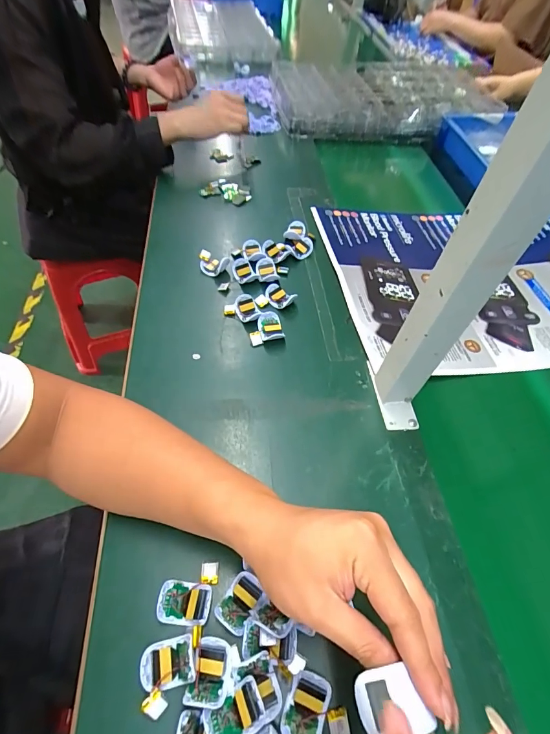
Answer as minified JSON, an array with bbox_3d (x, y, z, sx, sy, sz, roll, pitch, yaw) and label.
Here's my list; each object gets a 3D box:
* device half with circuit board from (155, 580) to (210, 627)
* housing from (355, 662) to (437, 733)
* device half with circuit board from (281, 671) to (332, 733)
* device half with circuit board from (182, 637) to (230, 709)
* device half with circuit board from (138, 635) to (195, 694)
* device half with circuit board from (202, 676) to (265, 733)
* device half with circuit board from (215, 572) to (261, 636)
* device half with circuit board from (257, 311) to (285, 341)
[{"bbox_3d":[-0.074,0.195,0.310,0.040,0.016,0.030,4,54,-1],"label":"device half with circuit board"},{"bbox_3d":[0.064,0.182,0.202,0.036,0.010,0.029,-7,55,-9],"label":"housing"},{"bbox_3d":[0.024,0.251,0.273,0.029,0.014,0.040,22,55,11],"label":"device half with circuit board"},{"bbox_3d":[-0.049,0.227,0.279,0.030,0.012,0.040,8,54,1],"label":"device half with circuit board"},{"bbox_3d":[-0.082,0.227,0.285,0.040,0.016,0.030,-8,55,-10],"label":"device half with circuit board"},{"bbox_3d":[-0.029,0.249,0.267,0.043,0.012,0.026,-25,60,-21],"label":"device half with circuit board"},{"bbox_3d":[-0.030,0.196,0.311,0.028,0.011,0.039,31,58,17],"label":"device half with circuit board"},{"bbox_3d":[-0.008,-0.052,0.497,0.030,0.019,0.045,-8,55,-10],"label":"device half with circuit board"}]

